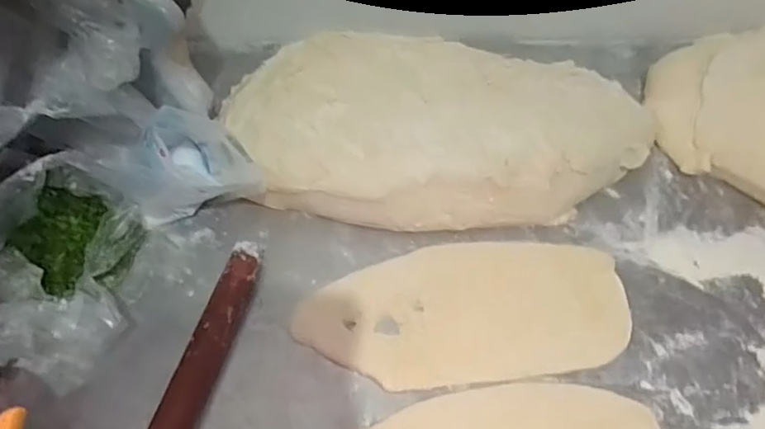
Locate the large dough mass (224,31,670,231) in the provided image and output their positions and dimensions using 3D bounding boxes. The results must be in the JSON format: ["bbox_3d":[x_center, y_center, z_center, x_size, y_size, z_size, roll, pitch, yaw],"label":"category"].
[{"bbox_3d":[0.068,-0.096,0.590,0.432,0.070,0.228,-3,57,-7],"label":"large dough mass"}]

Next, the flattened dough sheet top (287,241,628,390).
[{"bbox_3d":[0.078,0.086,0.506,0.302,0.014,0.131,-5,57,-8],"label":"flattened dough sheet top"}]

